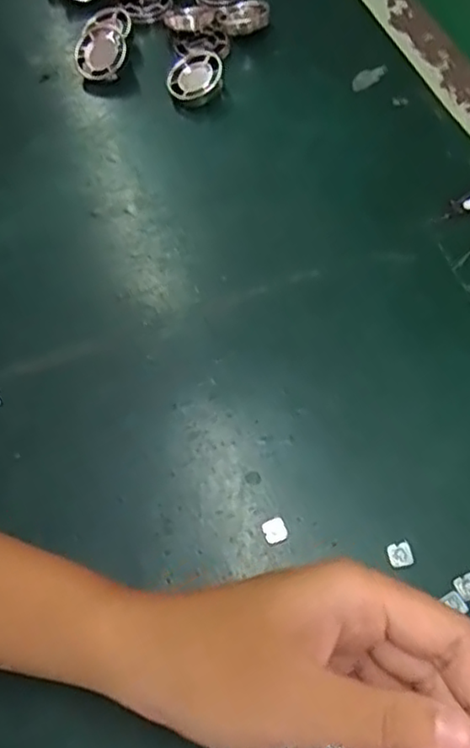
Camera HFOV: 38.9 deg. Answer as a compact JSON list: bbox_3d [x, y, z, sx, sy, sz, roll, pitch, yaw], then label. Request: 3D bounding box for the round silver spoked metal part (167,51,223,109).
[{"bbox_3d":[-0.028,-0.200,0.452,0.037,0.012,0.037,-4,77,17],"label":"round silver spoked metal part"}]

